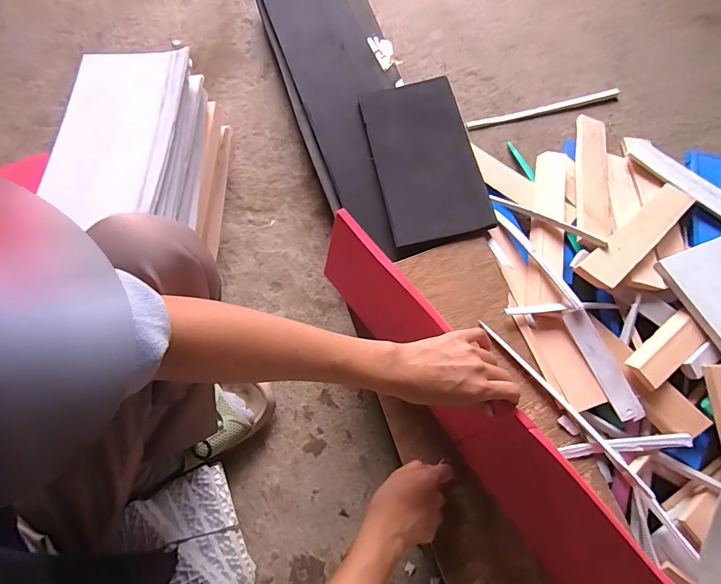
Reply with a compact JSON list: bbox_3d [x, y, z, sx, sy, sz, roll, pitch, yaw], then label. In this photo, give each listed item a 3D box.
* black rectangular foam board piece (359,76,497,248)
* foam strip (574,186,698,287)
[{"bbox_3d":[0.096,-0.208,0.638,0.146,0.027,0.273,-12,72,-2],"label":"black rectangular foam board piece"},{"bbox_3d":[0.403,-0.085,0.593,0.271,0.017,0.050,-34,73,-25],"label":"foam strip"}]

